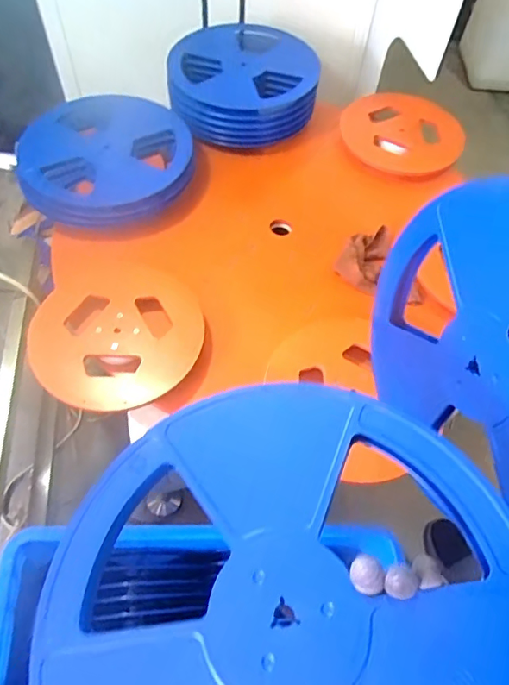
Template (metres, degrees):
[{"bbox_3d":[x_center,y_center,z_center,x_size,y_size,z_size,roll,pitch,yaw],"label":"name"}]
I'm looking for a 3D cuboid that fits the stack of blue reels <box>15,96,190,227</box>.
[{"bbox_3d":[-0.288,-0.381,1.013,0.317,0.086,0.290,-6,60,-8],"label":"stack of blue reels"}]

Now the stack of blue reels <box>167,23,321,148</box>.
[{"bbox_3d":[-0.024,-0.583,1.125,0.320,0.086,0.310,6,59,-1],"label":"stack of blue reels"}]

